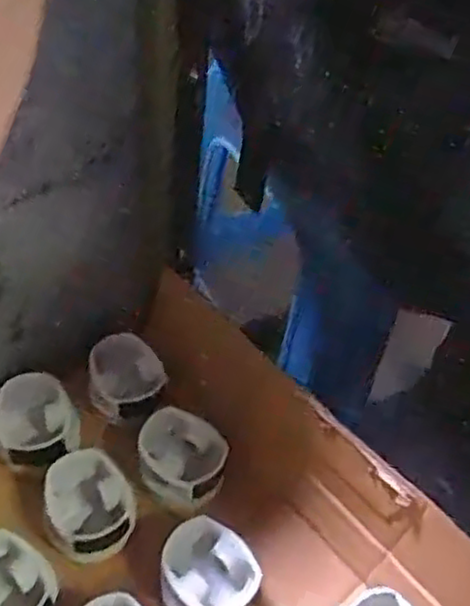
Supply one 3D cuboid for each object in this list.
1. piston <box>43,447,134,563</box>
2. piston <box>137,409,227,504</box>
[{"bbox_3d":[-0.120,0.165,0.576,0.070,0.044,0.080,-13,52,-18],"label":"piston"},{"bbox_3d":[-0.047,0.135,0.606,0.078,0.039,0.069,20,50,11],"label":"piston"}]

